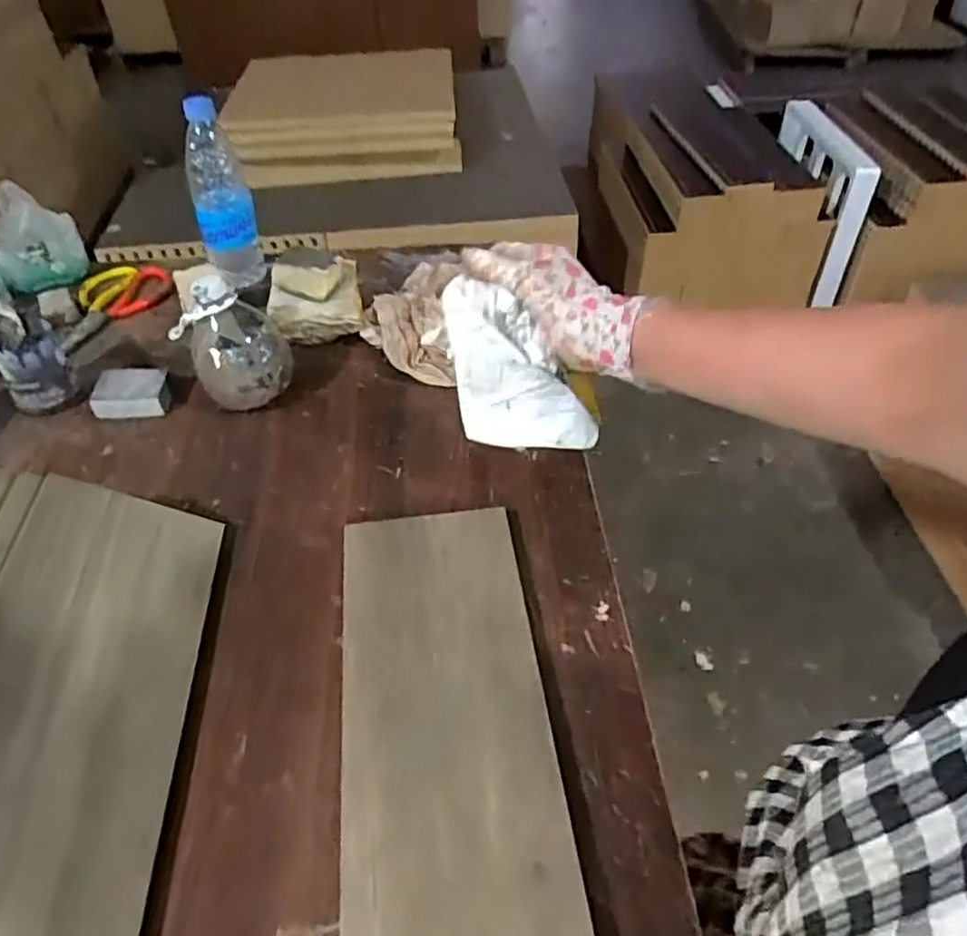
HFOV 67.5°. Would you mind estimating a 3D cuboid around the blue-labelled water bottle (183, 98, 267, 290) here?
[{"bbox_3d":[-0.306,-0.316,0.845,0.065,0.198,0.062,-13,45,-9],"label":"blue-labelled water bottle"}]

